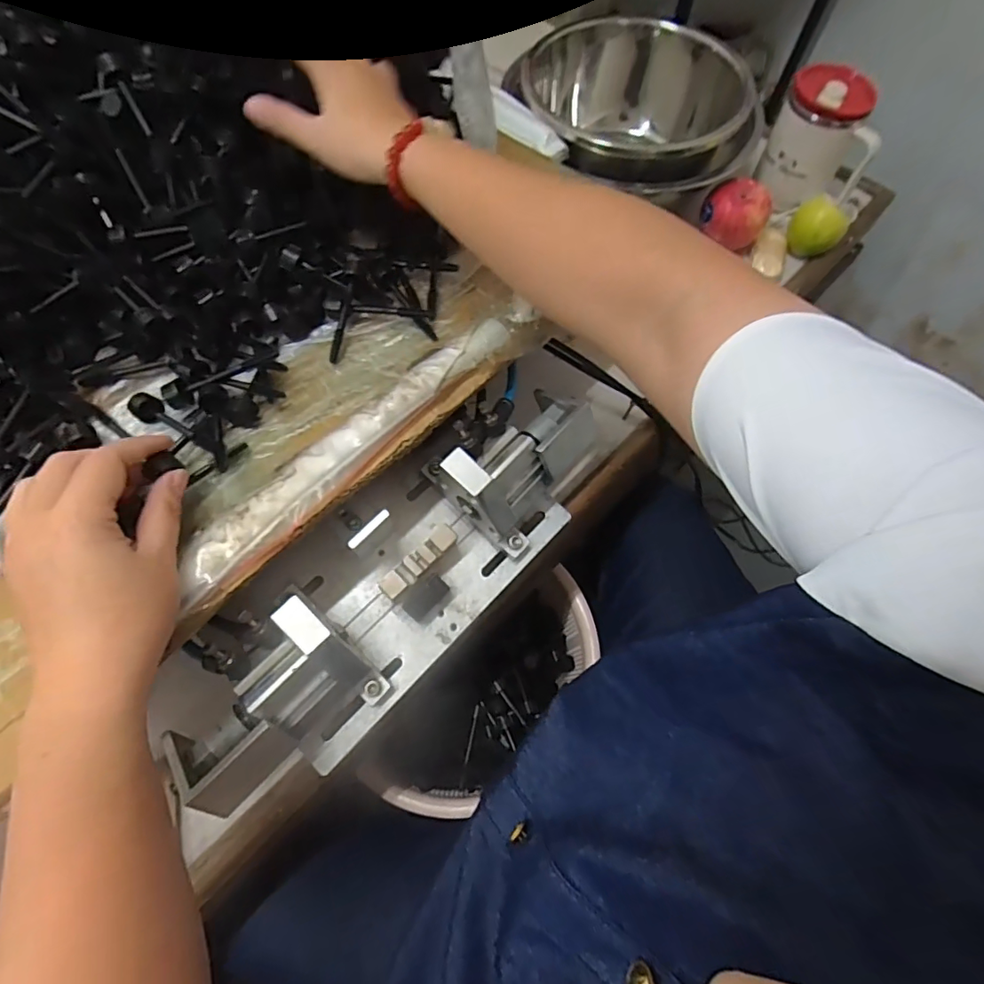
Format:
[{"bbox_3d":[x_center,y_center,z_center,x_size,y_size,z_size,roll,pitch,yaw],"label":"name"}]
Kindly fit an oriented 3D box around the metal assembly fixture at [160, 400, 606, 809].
[{"bbox_3d":[-0.067,0.059,0.398,0.121,0.094,0.382,42,72,15],"label":"metal assembly fixture"}]

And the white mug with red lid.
[{"bbox_3d":[0.361,-0.388,0.574,0.080,0.101,0.093,-4,66,-3],"label":"white mug with red lid"}]

